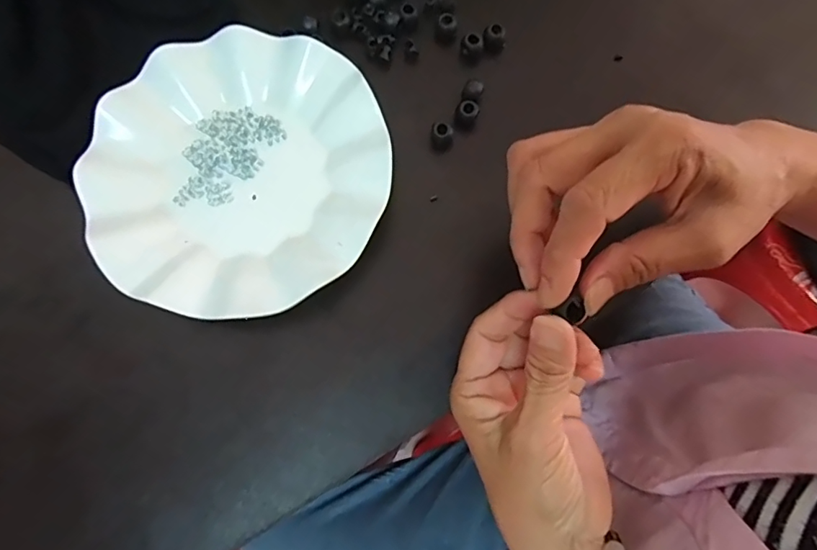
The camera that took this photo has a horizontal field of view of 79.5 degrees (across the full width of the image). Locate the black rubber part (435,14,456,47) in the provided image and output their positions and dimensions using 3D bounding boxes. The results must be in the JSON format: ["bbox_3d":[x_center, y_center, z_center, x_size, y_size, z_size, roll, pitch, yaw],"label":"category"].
[{"bbox_3d":[0.026,-0.172,0.344,0.014,0.016,0.013,7,77,2],"label":"black rubber part"}]

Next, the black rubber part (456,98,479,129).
[{"bbox_3d":[0.039,-0.108,0.328,0.014,0.013,0.014,0,77,1],"label":"black rubber part"}]

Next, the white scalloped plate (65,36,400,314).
[{"bbox_3d":[-0.105,-0.064,0.314,0.179,0.029,0.177,0,77,1],"label":"white scalloped plate"}]

